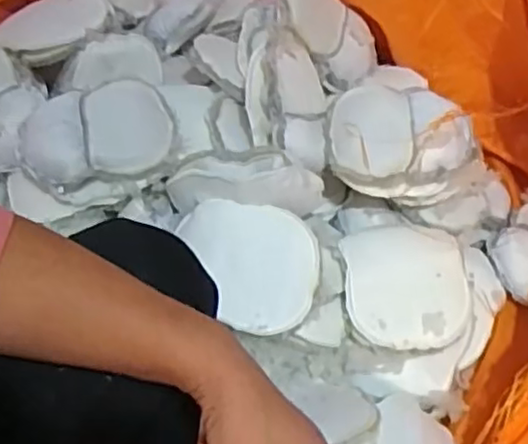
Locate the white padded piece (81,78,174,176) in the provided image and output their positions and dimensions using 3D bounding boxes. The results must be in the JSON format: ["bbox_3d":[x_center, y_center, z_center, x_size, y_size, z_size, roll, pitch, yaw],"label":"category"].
[{"bbox_3d":[-0.162,-0.114,0.812,0.103,0.019,0.125,1,62,-20],"label":"white padded piece"}]

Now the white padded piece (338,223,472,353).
[{"bbox_3d":[0.170,0.081,0.830,0.143,0.049,0.156,-2,57,-2],"label":"white padded piece"}]

